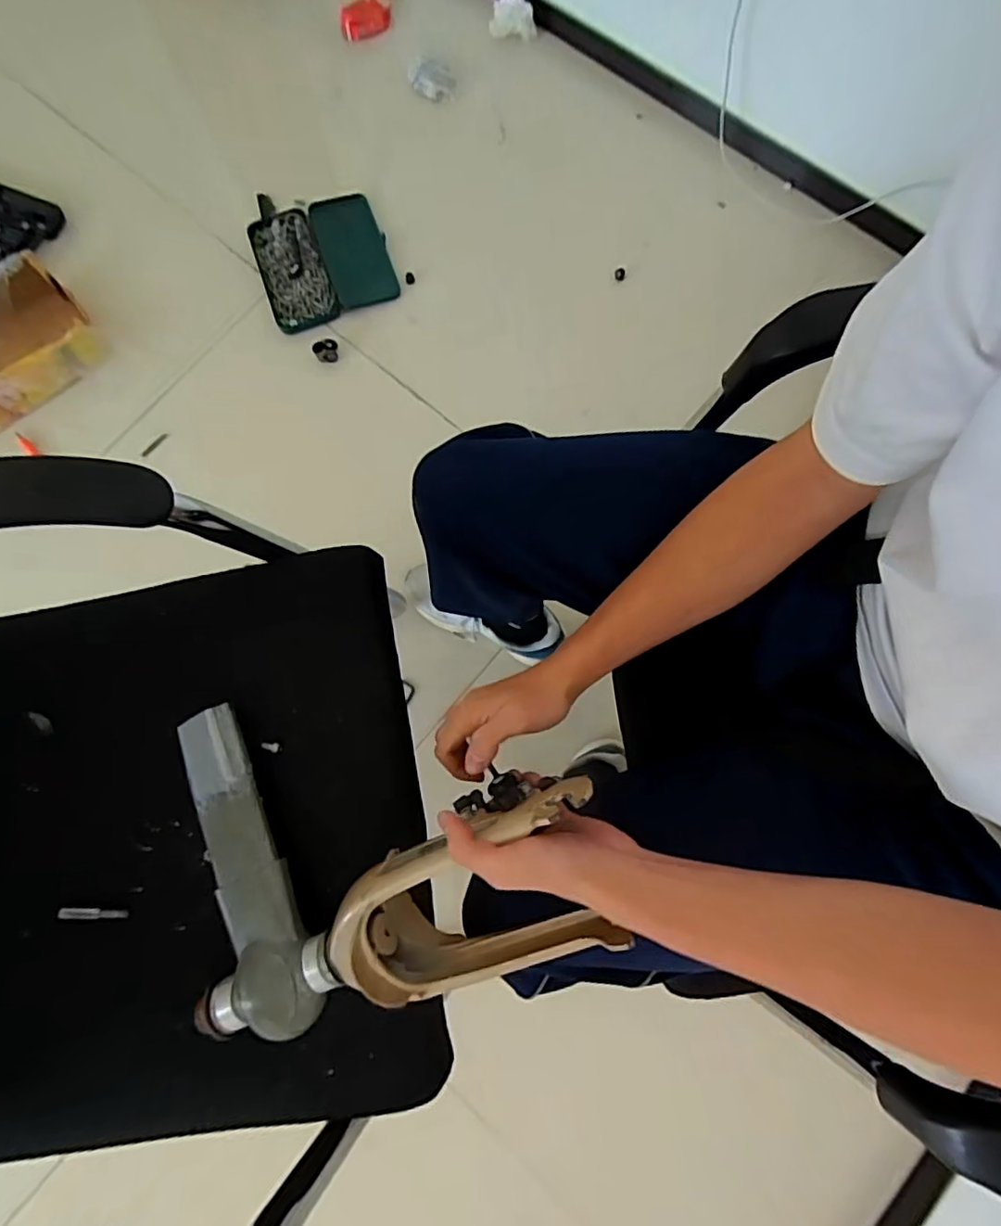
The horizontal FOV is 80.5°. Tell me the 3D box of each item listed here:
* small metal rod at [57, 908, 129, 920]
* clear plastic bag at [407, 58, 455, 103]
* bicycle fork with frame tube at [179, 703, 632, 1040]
[{"bbox_3d":[-0.349,0.257,0.505,0.060,0.004,0.009,0,79,-1],"label":"small metal rod"},{"bbox_3d":[-0.140,-1.076,1.193,0.087,0.023,0.102,-5,79,-2],"label":"clear plastic bag"},{"bbox_3d":[-0.083,0.174,0.446,0.357,0.075,0.250,-14,76,20],"label":"bicycle fork with frame tube"}]

